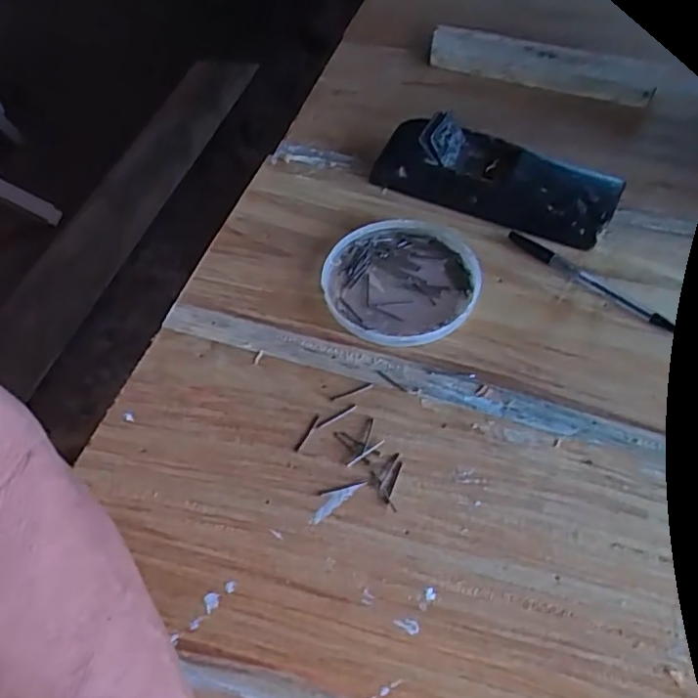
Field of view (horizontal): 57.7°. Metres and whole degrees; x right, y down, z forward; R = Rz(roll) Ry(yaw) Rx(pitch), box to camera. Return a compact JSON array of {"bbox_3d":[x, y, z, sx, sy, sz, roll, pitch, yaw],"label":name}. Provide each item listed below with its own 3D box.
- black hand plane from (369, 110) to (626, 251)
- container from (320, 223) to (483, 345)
[{"bbox_3d":[0.121,-0.149,0.539,0.207,0.055,0.070,20,59,16],"label":"black hand plane"},{"bbox_3d":[0.044,-0.056,0.506,0.115,0.014,0.126,-1,55,2],"label":"container"}]

